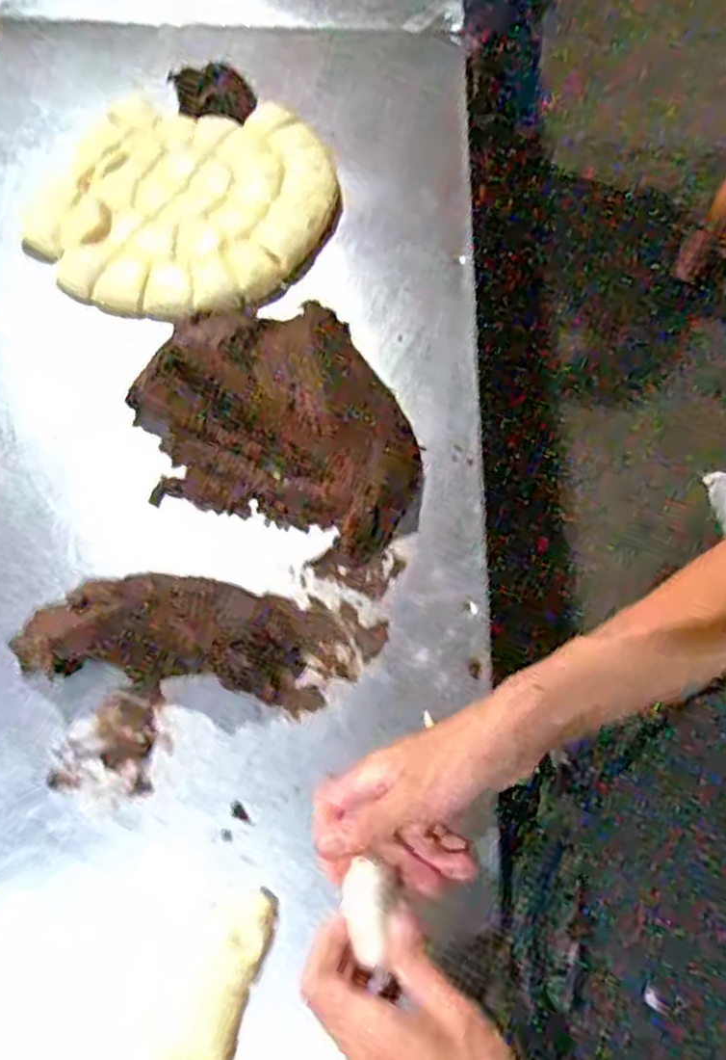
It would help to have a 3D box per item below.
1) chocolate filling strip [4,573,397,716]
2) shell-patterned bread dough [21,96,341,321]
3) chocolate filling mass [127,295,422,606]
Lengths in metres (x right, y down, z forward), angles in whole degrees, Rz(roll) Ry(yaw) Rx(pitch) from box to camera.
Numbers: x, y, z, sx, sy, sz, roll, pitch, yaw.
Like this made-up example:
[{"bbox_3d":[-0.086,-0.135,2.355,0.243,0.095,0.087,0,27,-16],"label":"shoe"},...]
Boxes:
[{"bbox_3d":[-0.133,0.088,0.645,0.283,0.024,0.096,8,63,4],"label":"chocolate filling strip"},{"bbox_3d":[-0.189,-0.360,0.837,0.291,0.024,0.309,0,63,0],"label":"shell-patterned bread dough"},{"bbox_3d":[-0.075,-0.104,0.720,0.293,0.047,0.227,22,65,11],"label":"chocolate filling mass"}]

